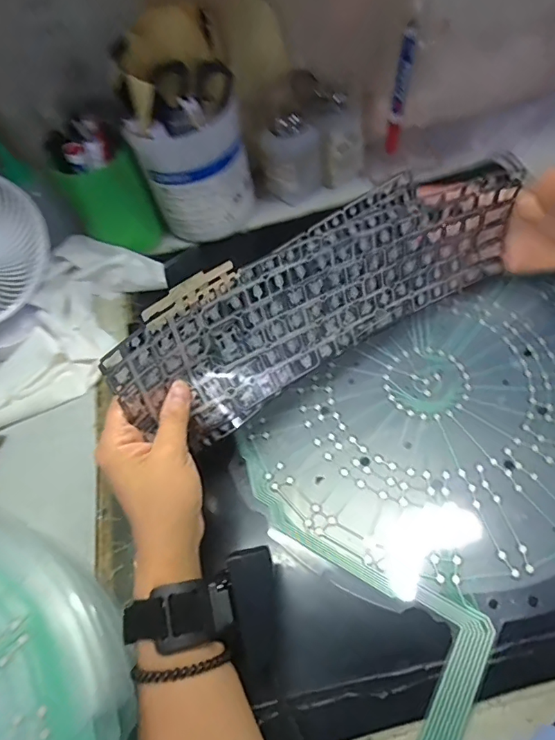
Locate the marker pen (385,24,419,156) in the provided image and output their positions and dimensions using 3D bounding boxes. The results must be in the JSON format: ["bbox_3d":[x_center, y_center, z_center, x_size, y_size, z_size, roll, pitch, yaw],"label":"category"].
[{"bbox_3d":[0.137,-0.310,0.521,0.016,0.133,0.012,-2,58,7],"label":"marker pen"}]

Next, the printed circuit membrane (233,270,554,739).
[{"bbox_3d":[0.163,0.067,0.377,0.340,0.008,0.276,-28,58,-8],"label":"printed circuit membrane"}]

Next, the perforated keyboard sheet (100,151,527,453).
[{"bbox_3d":[0.041,-0.057,0.368,0.342,0.113,0.028,-31,31,-15],"label":"perforated keyboard sheet"}]

